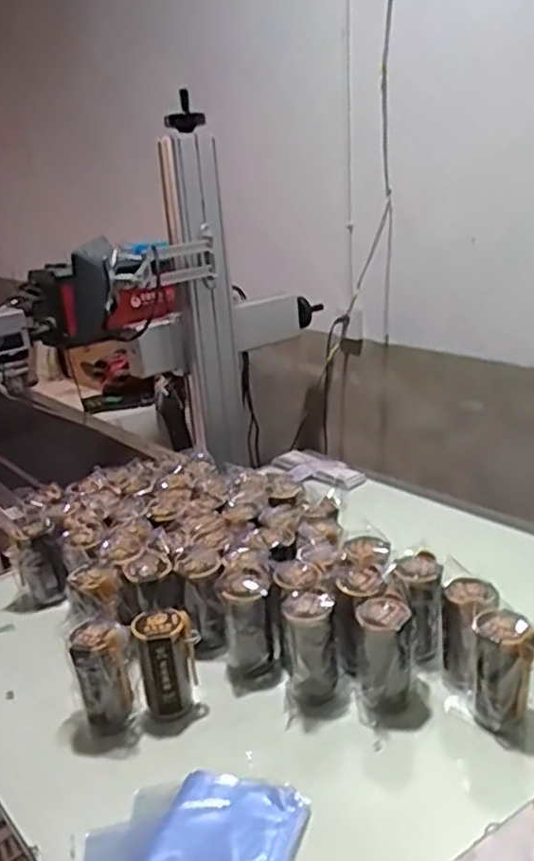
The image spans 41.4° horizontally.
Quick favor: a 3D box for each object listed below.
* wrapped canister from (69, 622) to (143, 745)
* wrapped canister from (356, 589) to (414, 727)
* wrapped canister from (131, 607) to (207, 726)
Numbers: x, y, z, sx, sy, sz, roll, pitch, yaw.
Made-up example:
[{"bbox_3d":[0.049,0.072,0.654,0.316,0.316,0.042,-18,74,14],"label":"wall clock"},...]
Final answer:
[{"bbox_3d":[-0.208,0.320,0.908,0.074,0.137,0.078,-10,21,-18],"label":"wrapped canister"},{"bbox_3d":[0.152,0.295,0.916,0.067,0.139,0.089,8,23,29],"label":"wrapped canister"},{"bbox_3d":[-0.129,0.309,0.929,0.079,0.134,0.061,-8,20,-13],"label":"wrapped canister"}]

